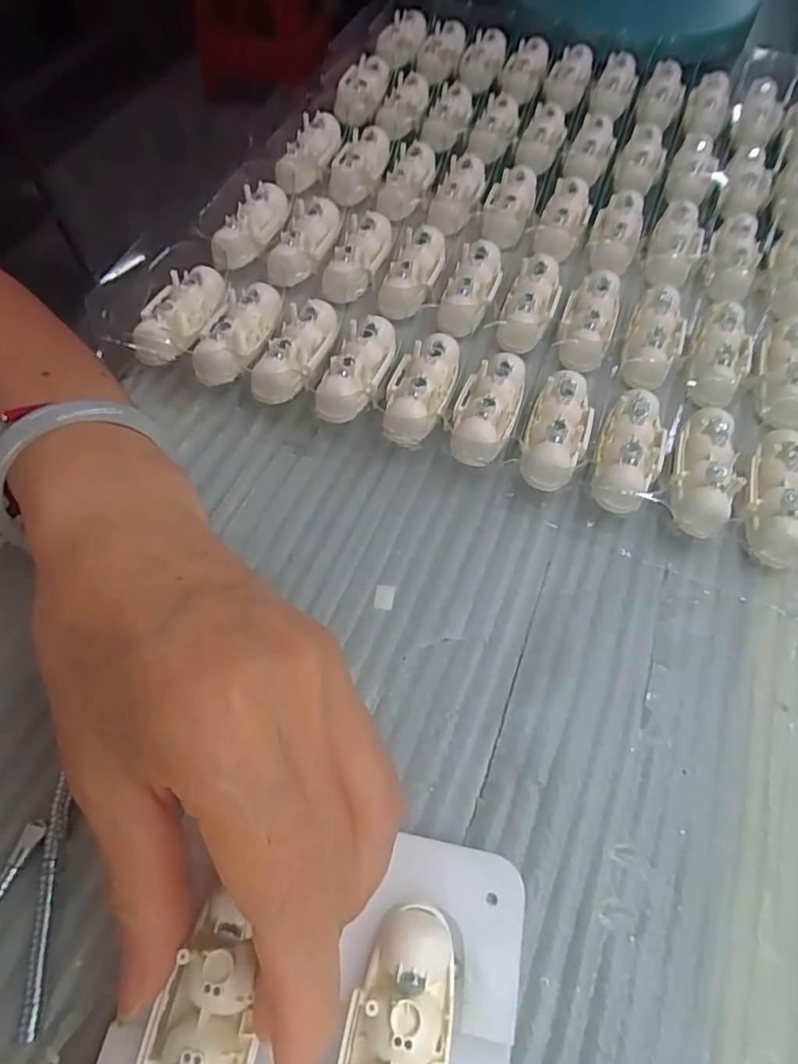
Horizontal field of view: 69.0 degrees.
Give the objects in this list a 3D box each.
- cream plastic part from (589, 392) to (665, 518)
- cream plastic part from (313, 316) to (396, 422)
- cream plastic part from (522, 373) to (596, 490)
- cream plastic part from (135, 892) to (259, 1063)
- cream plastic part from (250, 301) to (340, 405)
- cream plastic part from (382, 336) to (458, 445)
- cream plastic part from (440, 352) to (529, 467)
[{"bbox_3d":[0.096,-0.035,0.241,0.025,0.015,0.061,21,63,11],"label":"cream plastic part"},{"bbox_3d":[-0.019,-0.074,0.261,0.024,0.015,0.060,17,62,9],"label":"cream plastic part"},{"bbox_3d":[0.068,-0.044,0.246,0.025,0.016,0.059,17,62,9],"label":"cream plastic part"},{"bbox_3d":[-0.047,0.117,0.136,0.024,0.013,0.051,4,65,1],"label":"cream plastic part"},{"bbox_3d":[-0.046,-0.084,0.265,0.024,0.015,0.060,12,61,6],"label":"cream plastic part"},{"bbox_3d":[0.009,-0.065,0.256,0.027,0.017,0.057,15,62,8],"label":"cream plastic part"},{"bbox_3d":[0.036,-0.054,0.248,0.028,0.021,0.062,17,62,9],"label":"cream plastic part"}]

